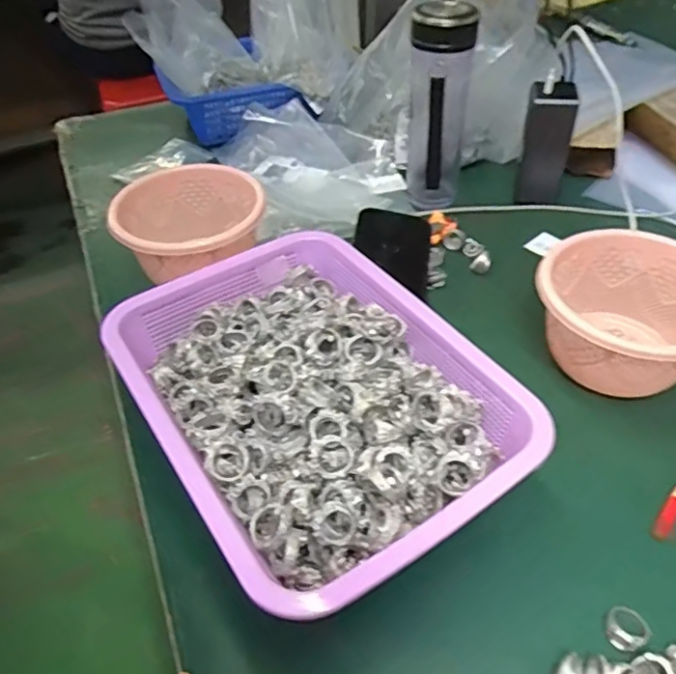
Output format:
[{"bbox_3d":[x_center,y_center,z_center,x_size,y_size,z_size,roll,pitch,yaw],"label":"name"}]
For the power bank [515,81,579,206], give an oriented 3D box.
[{"bbox_3d":[0.240,-0.221,0.682,0.049,0.131,0.057,13,48,18],"label":"power bank"}]

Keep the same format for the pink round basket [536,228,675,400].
[{"bbox_3d":[0.243,-0.012,0.501,0.141,0.086,0.138,-3,45,3],"label":"pink round basket"}]

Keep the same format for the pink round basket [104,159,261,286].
[{"bbox_3d":[-0.142,-0.107,0.590,0.140,0.073,0.135,-3,45,3],"label":"pink round basket"}]

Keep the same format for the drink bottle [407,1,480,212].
[{"bbox_3d":[0.107,-0.237,0.640,0.070,0.205,0.055,2,45,7],"label":"drink bottle"}]

